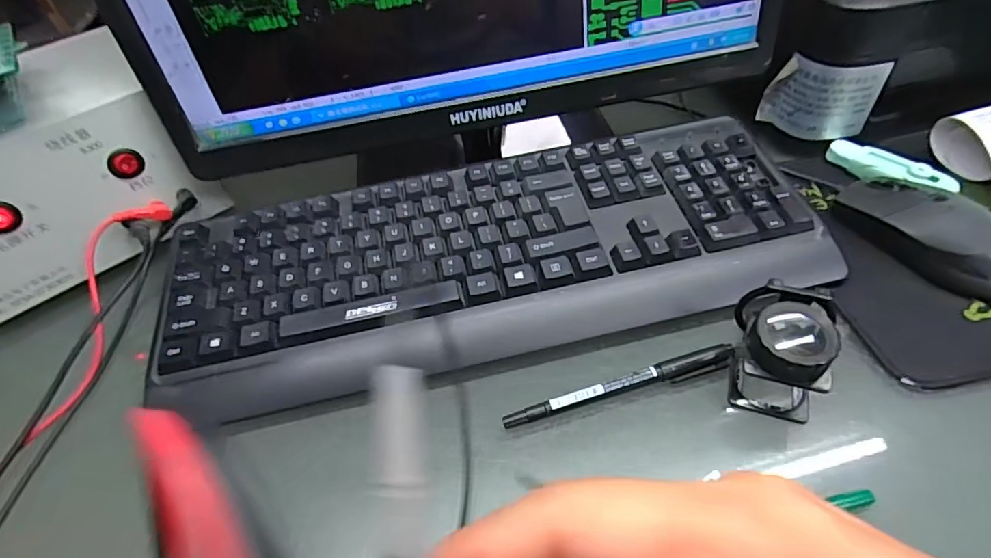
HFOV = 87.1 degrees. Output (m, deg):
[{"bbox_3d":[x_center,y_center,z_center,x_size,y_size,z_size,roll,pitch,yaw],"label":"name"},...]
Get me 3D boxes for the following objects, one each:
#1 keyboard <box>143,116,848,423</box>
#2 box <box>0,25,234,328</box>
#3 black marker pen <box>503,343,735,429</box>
[{"bbox_3d":[-0.003,-0.020,0.356,0.426,0.034,0.156,-12,48,-4],"label":"keyboard"},{"bbox_3d":[-0.335,-0.084,0.394,0.192,0.120,0.153,-26,50,-17],"label":"box"},{"bbox_3d":[0.071,0.061,0.299,0.136,0.012,0.010,-14,48,-7],"label":"black marker pen"}]

